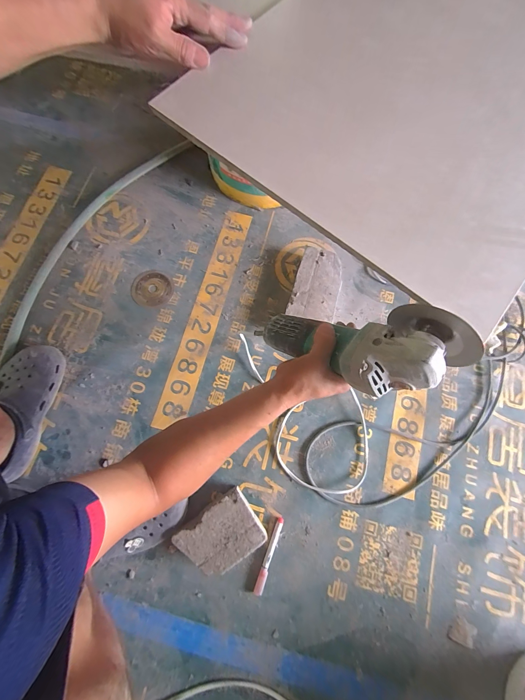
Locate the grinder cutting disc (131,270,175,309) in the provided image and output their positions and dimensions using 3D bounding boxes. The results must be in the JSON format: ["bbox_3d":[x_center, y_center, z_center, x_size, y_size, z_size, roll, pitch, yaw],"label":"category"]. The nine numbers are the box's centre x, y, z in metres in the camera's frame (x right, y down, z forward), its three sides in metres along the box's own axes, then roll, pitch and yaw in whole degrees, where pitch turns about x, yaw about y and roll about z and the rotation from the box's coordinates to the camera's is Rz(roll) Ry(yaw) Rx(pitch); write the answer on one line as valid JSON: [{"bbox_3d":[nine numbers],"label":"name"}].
[{"bbox_3d":[-0.262,-0.146,0.657,0.098,0.004,0.094,0,76,-1],"label":"grinder cutting disc"}]

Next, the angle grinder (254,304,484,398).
[{"bbox_3d":[0.103,-0.003,0.351,0.263,0.106,0.091,10,71,46],"label":"angle grinder"}]

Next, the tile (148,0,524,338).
[{"bbox_3d":[0.244,-0.386,0.357,0.430,0.014,0.654,38,79,8],"label":"tile"}]

